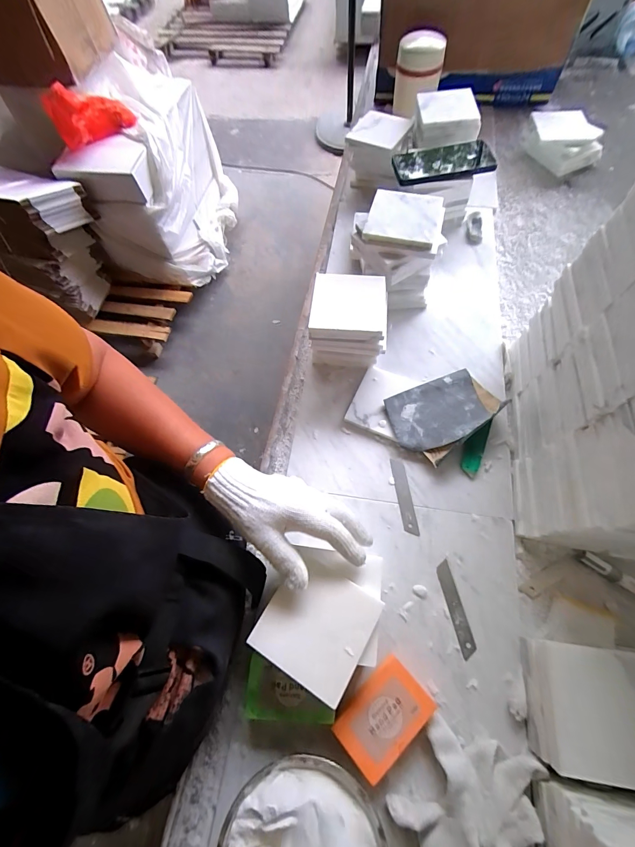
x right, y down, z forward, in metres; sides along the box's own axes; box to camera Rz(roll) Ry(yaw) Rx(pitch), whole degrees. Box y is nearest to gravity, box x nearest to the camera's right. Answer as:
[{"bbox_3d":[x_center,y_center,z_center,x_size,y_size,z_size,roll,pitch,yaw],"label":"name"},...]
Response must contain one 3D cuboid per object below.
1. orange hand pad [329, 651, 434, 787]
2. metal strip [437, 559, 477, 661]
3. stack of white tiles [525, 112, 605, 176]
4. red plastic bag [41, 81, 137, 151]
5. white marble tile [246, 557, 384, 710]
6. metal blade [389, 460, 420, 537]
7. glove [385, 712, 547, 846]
[{"bbox_3d":[0.067,0.300,0.367,0.090,0.031,0.061,-42,71,-12],"label":"orange hand pad"},{"bbox_3d":[0.162,0.216,0.417,0.017,0.004,0.099,-13,67,-1],"label":"metal strip"},{"bbox_3d":[0.502,-0.574,0.720,0.141,0.079,0.073,1,68,5],"label":"stack of white tiles"},{"bbox_3d":[-0.791,-1.088,1.230,0.265,0.123,0.130,-37,70,-10],"label":"red plastic bag"},{"bbox_3d":[-0.001,0.197,0.348,0.098,0.007,0.098,28,69,14],"label":"white marble tile"},{"bbox_3d":[0.116,0.098,0.475,0.018,0.004,0.100,-8,67,1],"label":"metal blade"},{"bbox_3d":[0.137,0.369,0.328,0.116,0.033,0.153,37,75,17],"label":"glove"}]

